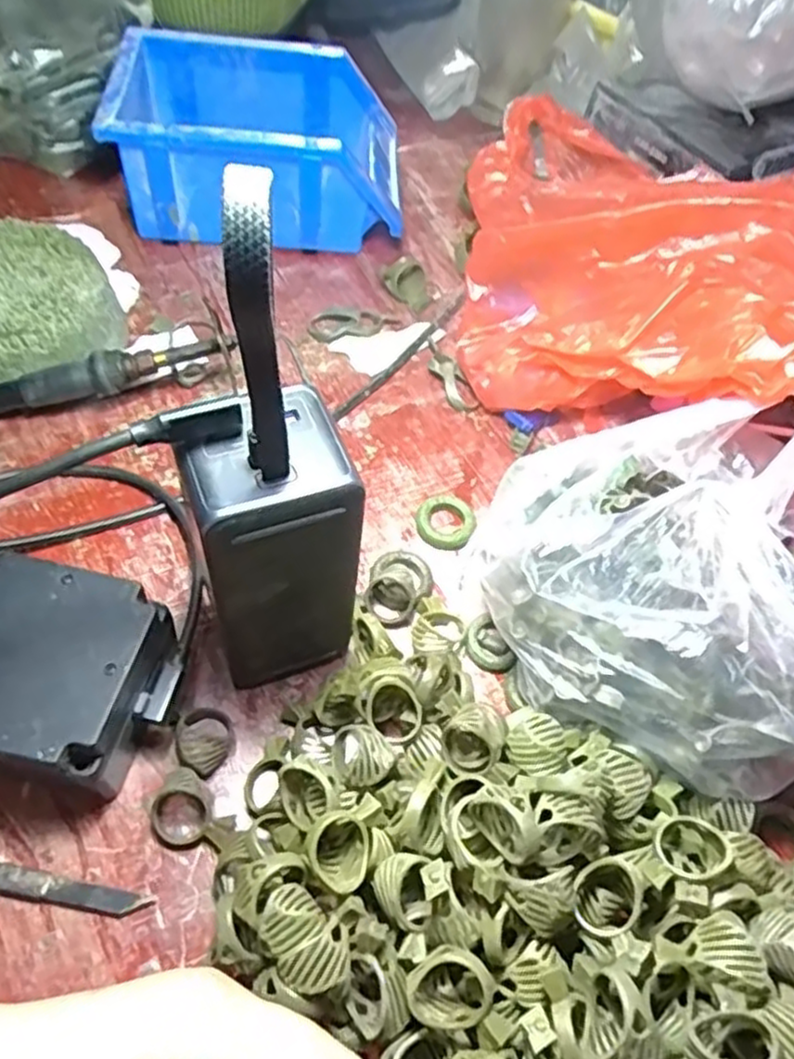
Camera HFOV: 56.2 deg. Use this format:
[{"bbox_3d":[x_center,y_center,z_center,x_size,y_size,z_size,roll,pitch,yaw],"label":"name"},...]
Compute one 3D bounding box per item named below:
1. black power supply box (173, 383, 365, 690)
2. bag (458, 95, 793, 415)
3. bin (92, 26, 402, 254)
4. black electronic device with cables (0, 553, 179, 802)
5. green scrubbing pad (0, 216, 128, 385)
[{"bbox_3d":[-0.047,0.013,0.292,0.054,0.135,0.045,-16,60,-14],"label":"black power supply box"},{"bbox_3d":[0.129,-0.142,0.397,0.167,0.152,0.282,-26,63,-19],"label":"bag"},{"bbox_3d":[-0.090,-0.259,0.497,0.180,0.081,0.133,1,57,-4],"label":"bin"},{"bbox_3d":[-0.136,0.060,0.297,0.086,0.051,0.072,10,57,2],"label":"black electronic device with cables"},{"bbox_3d":[-0.207,-0.122,0.401,0.103,0.040,0.103,-20,61,-16],"label":"green scrubbing pad"}]

